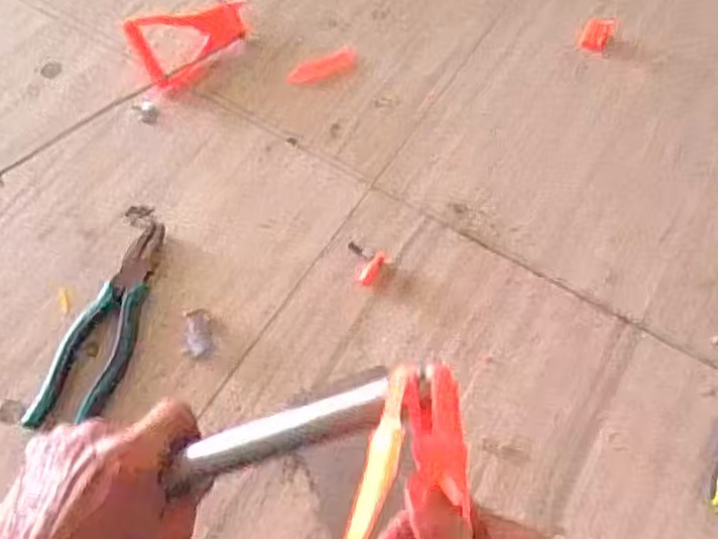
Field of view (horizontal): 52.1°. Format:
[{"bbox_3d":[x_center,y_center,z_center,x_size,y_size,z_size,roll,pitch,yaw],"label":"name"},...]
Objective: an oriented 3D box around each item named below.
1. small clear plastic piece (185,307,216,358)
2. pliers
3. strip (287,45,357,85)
[{"bbox_3d":[-0.132,0.053,0.611,0.024,0.008,0.041,-4,62,-4],"label":"small clear plastic piece"},{"bbox_3d":[-0.204,0.046,0.611,0.055,0.015,0.191,18,63,7],"label":"pliers"},{"bbox_3d":[-0.037,-0.213,0.772,0.080,0.004,0.030,-25,66,-15],"label":"strip"}]

